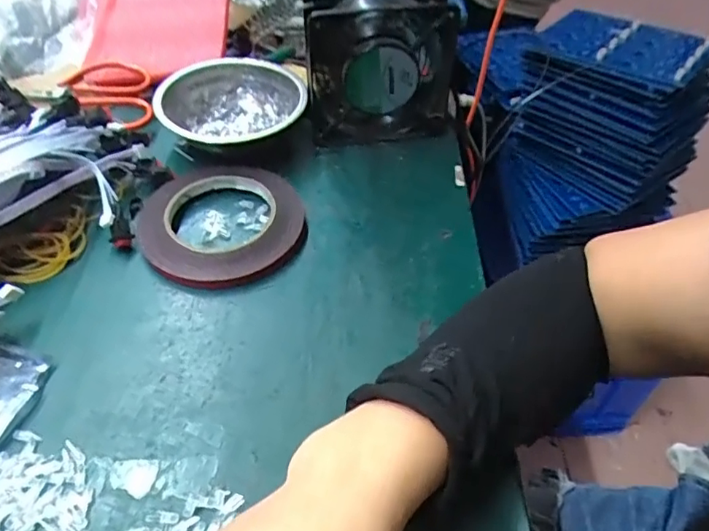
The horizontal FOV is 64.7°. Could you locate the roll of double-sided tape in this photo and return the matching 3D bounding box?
[{"bbox_3d":[-0.101,-0.037,0.430,0.126,0.016,0.127,2,47,-2],"label":"roll of double-sided tape"}]

